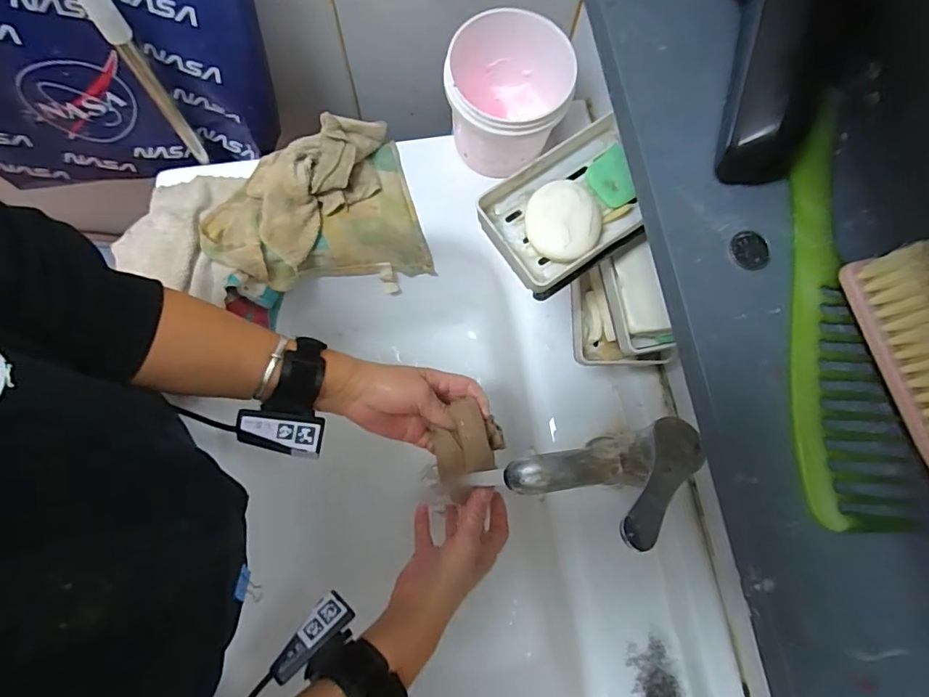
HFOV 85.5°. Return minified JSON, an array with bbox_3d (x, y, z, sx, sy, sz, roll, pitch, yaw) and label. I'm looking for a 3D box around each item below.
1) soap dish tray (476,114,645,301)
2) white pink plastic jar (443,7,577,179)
[{"bbox_3d":[0.075,-0.100,0.357,0.121,0.029,0.084,-32,80,-9],"label":"soap dish tray"},{"bbox_3d":[0.046,-0.261,0.529,0.117,0.101,0.122,1,76,-2],"label":"white pink plastic jar"}]

